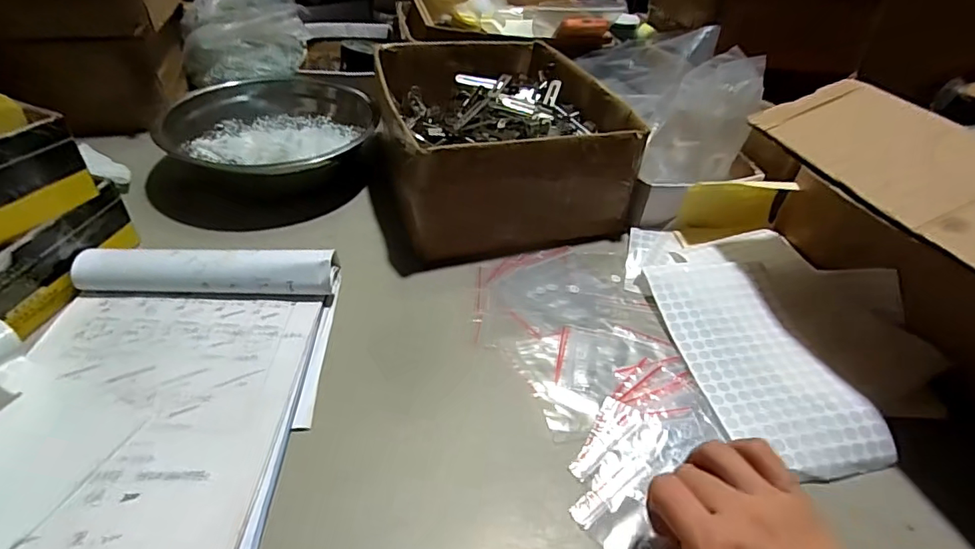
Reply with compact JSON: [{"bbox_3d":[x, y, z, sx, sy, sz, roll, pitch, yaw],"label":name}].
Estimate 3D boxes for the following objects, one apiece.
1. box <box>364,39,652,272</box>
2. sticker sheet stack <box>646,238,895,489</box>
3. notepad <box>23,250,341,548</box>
[{"bbox_3d":[-0.002,-0.183,0.637,0.264,0.110,0.326,-8,43,-18],"label":"box"},{"bbox_3d":[0.232,0.061,0.462,0.116,0.018,0.243,-5,42,-13],"label":"sticker sheet stack"},{"bbox_3d":[-0.241,0.097,0.364,0.212,0.028,0.303,1,41,-5],"label":"notepad"}]

